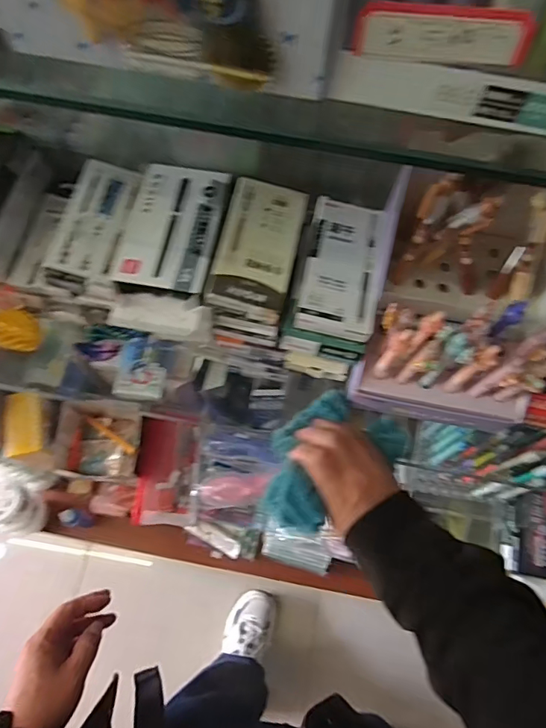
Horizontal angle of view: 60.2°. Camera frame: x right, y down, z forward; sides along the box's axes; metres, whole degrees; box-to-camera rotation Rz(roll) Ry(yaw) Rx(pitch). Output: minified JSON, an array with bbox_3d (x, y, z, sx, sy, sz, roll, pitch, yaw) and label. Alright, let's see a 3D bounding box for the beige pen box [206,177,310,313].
[{"bbox_3d":[-0.013,-0.122,0.471,0.075,0.014,0.140,11,70,3],"label":"beige pen box"}]

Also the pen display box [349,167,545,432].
[{"bbox_3d":[0.185,-0.056,0.452,0.166,0.160,0.185,13,70,3],"label":"pen display box"}]

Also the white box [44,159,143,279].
[{"bbox_3d":[-0.178,-0.150,0.479,0.062,0.015,0.137,9,70,2],"label":"white box"}]

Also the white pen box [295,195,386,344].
[{"bbox_3d":[0.069,-0.098,0.465,0.072,0.017,0.148,11,70,2],"label":"white pen box"}]

